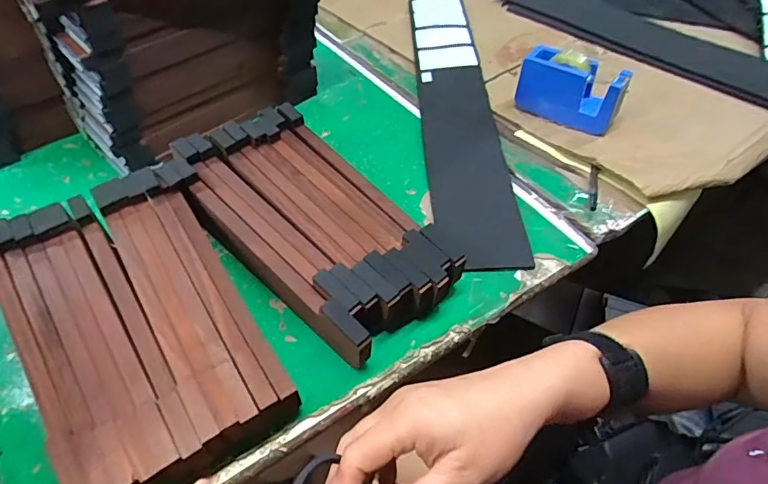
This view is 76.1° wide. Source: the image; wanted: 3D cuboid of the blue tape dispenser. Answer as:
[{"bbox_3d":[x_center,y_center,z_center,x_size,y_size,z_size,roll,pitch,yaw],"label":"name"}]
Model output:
[{"bbox_3d":[0.246,-0.202,0.649,0.130,0.081,0.050,29,56,24],"label":"blue tape dispenser"}]

